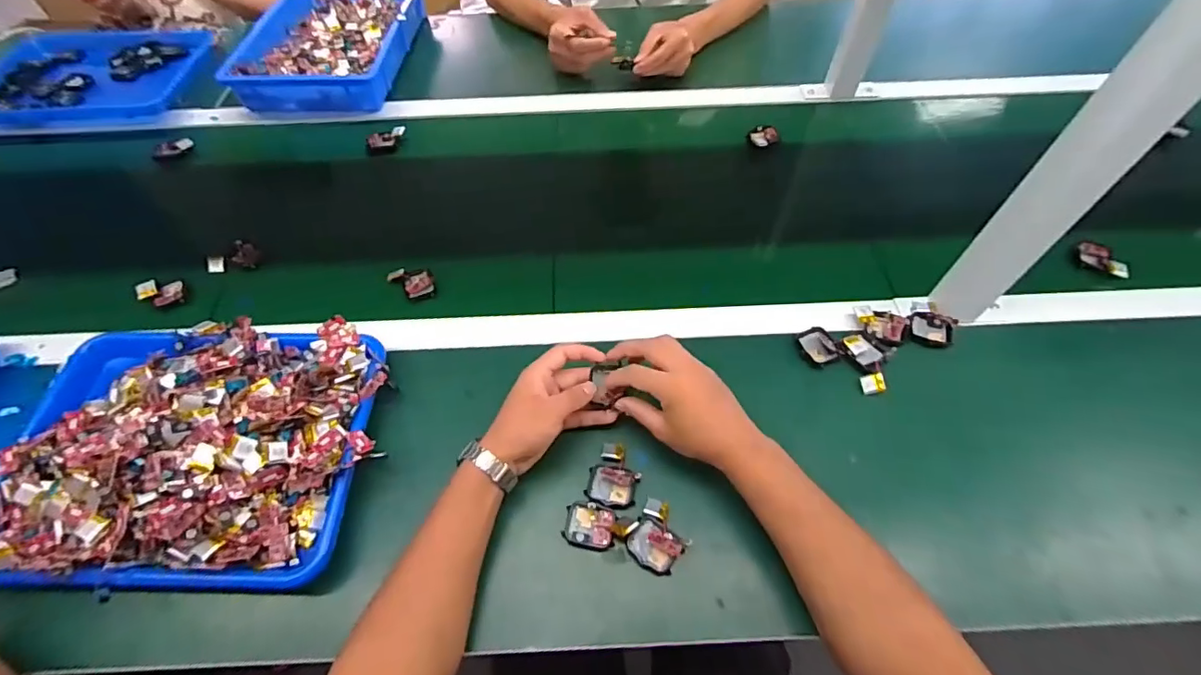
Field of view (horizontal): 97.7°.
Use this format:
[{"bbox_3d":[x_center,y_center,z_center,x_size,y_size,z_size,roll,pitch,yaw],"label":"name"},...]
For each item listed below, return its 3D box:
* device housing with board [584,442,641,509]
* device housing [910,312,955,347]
[{"bbox_3d":[0.014,0.133,0.510,0.047,0.016,0.062,10,58,8],"label":"device housing with board"},{"bbox_3d":[0.372,-0.009,0.589,0.044,0.012,0.041,15,59,11],"label":"device housing"}]

